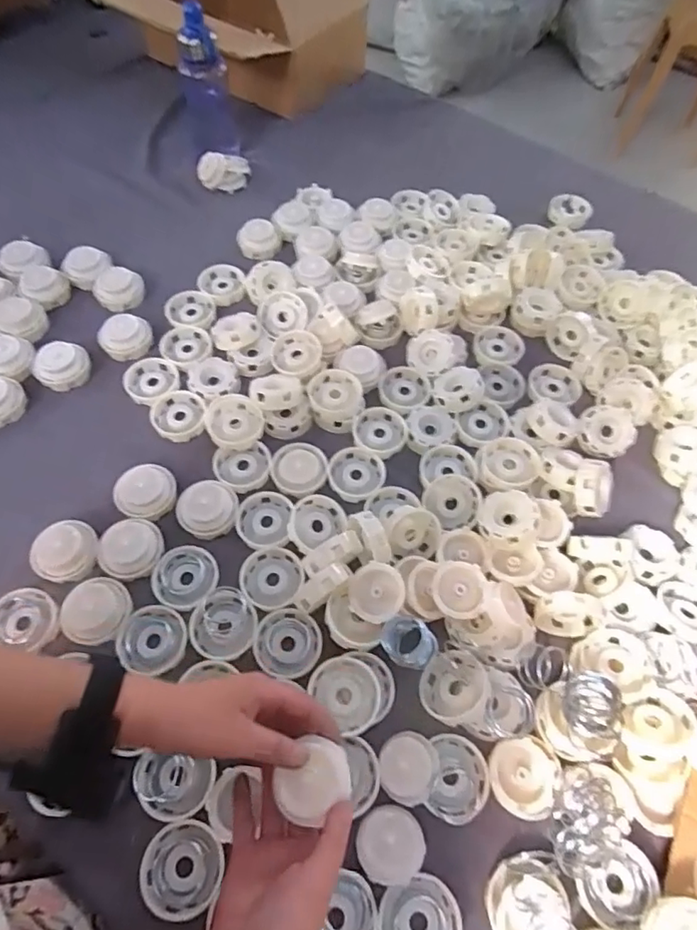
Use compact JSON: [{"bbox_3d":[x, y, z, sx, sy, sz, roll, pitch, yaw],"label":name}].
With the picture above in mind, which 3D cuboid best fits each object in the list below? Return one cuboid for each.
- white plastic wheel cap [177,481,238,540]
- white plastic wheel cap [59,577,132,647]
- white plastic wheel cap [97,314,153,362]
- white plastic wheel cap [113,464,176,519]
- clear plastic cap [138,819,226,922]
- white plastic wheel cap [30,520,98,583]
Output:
[{"bbox_3d":[-0.148,0.041,0.560,0.058,0.027,0.059,1,63,-2],"label":"white plastic wheel cap"},{"bbox_3d":[-0.232,0.138,0.506,0.059,0.026,0.057,1,63,-2],"label":"white plastic wheel cap"},{"bbox_3d":[-0.277,-0.159,0.673,0.058,0.024,0.052,7,63,1],"label":"white plastic wheel cap"},{"bbox_3d":[-0.210,0.028,0.563,0.060,0.024,0.050,-32,63,-20],"label":"white plastic wheel cap"},{"bbox_3d":[-0.130,0.311,0.418,0.060,0.011,0.061,1,63,-2],"label":"clear plastic cap"},{"bbox_3d":[-0.277,0.085,0.531,0.059,0.022,0.053,-20,66,-12],"label":"white plastic wheel cap"}]

